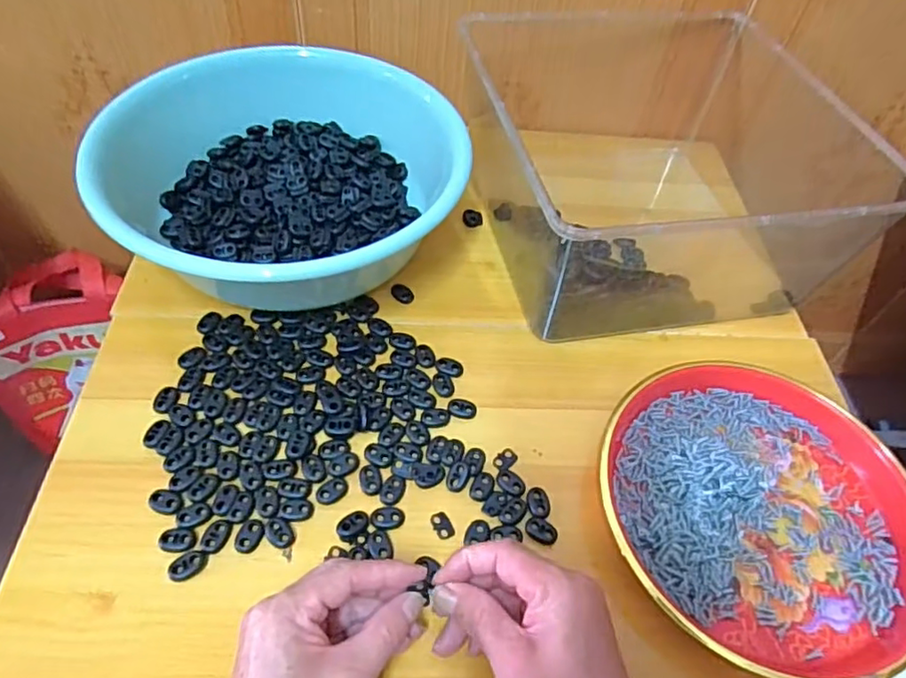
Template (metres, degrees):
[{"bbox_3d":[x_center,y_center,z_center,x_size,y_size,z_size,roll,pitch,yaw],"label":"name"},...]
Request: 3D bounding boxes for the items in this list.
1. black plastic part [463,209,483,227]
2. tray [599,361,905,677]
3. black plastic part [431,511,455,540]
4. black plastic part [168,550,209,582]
[{"bbox_3d":[0.019,-0.118,0.579,0.020,0.008,0.021,3,52,-4],"label":"black plastic part"},{"bbox_3d":[0.211,0.110,0.411,0.212,0.026,0.201,3,52,-4],"label":"tray"},{"bbox_3d":[-0.007,0.123,0.398,0.012,0.004,0.019,-23,58,-21],"label":"black plastic part"},{"bbox_3d":[-0.161,0.138,0.366,0.022,0.004,0.014,-28,60,-24],"label":"black plastic part"}]

